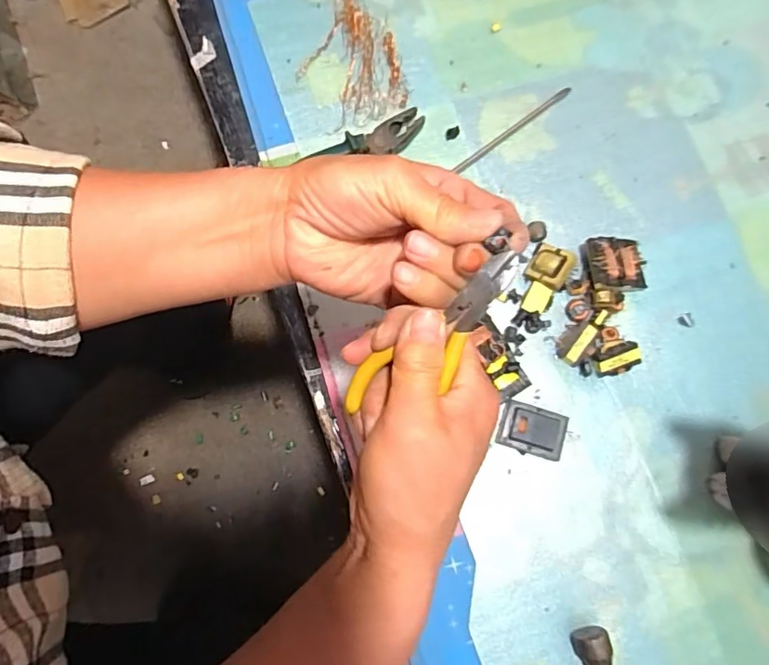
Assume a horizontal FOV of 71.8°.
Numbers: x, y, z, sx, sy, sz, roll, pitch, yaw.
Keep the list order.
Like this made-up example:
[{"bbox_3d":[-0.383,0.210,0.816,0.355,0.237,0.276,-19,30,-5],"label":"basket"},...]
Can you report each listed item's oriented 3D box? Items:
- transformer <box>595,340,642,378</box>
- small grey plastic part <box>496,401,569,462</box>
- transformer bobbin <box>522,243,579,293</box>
[{"bbox_3d":[0.215,0.024,0.494,0.042,0.017,0.029,-13,78,-5],"label":"transformer"},{"bbox_3d":[0.133,0.088,0.474,0.061,0.023,0.039,15,77,2],"label":"small grey plastic part"},{"bbox_3d":[0.160,-0.062,0.511,0.041,0.023,0.041,32,95,28],"label":"transformer bobbin"}]

